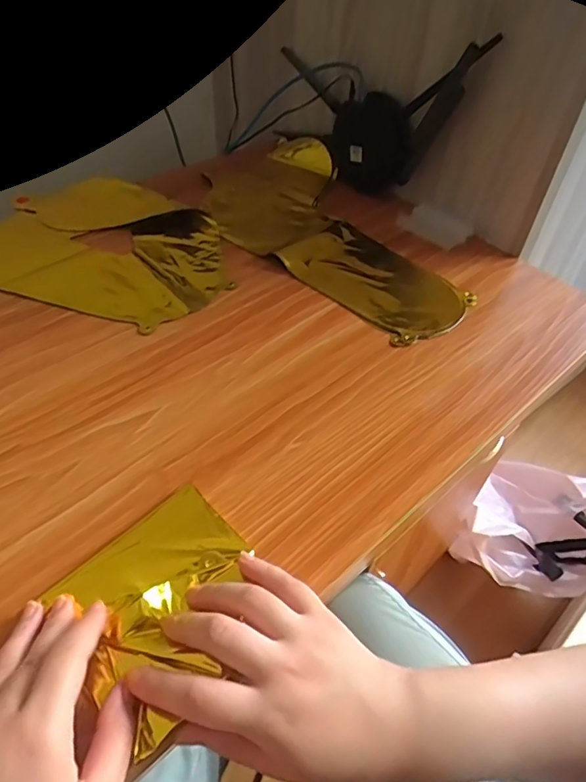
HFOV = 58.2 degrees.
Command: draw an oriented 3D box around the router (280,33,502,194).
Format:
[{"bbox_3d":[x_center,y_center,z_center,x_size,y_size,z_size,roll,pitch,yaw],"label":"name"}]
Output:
[{"bbox_3d":[0.089,-0.358,0.668,0.050,0.184,0.295,-25,54,-25],"label":"router"}]

